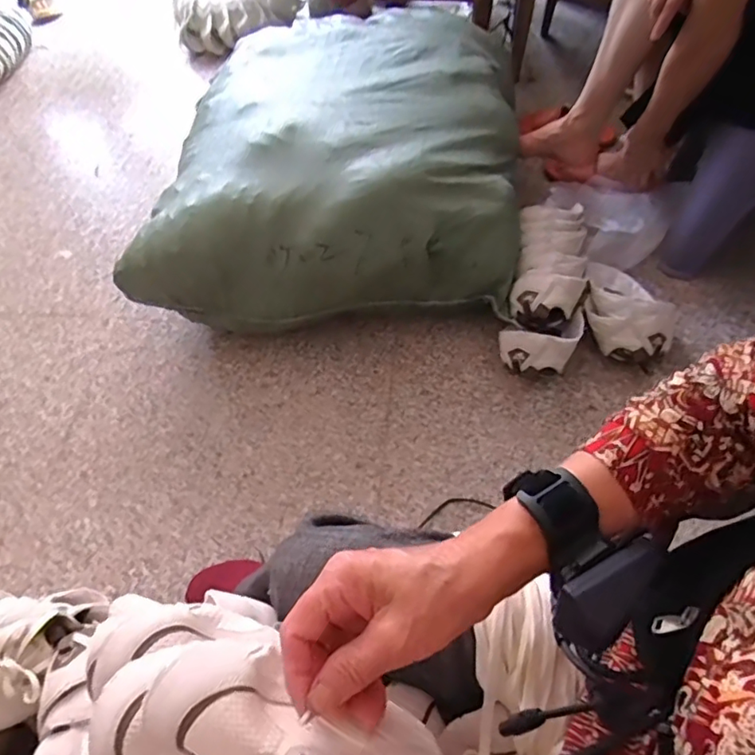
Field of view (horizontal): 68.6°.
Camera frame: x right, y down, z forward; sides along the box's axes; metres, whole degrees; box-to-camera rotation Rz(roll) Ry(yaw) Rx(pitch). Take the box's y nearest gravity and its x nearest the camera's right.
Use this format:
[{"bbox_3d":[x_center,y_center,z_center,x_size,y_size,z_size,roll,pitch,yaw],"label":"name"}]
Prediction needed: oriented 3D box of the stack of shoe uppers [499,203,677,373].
[{"bbox_3d":[0.422,-0.156,1.090,0.316,0.112,0.371,10,59,9],"label":"stack of shoe uppers"}]

